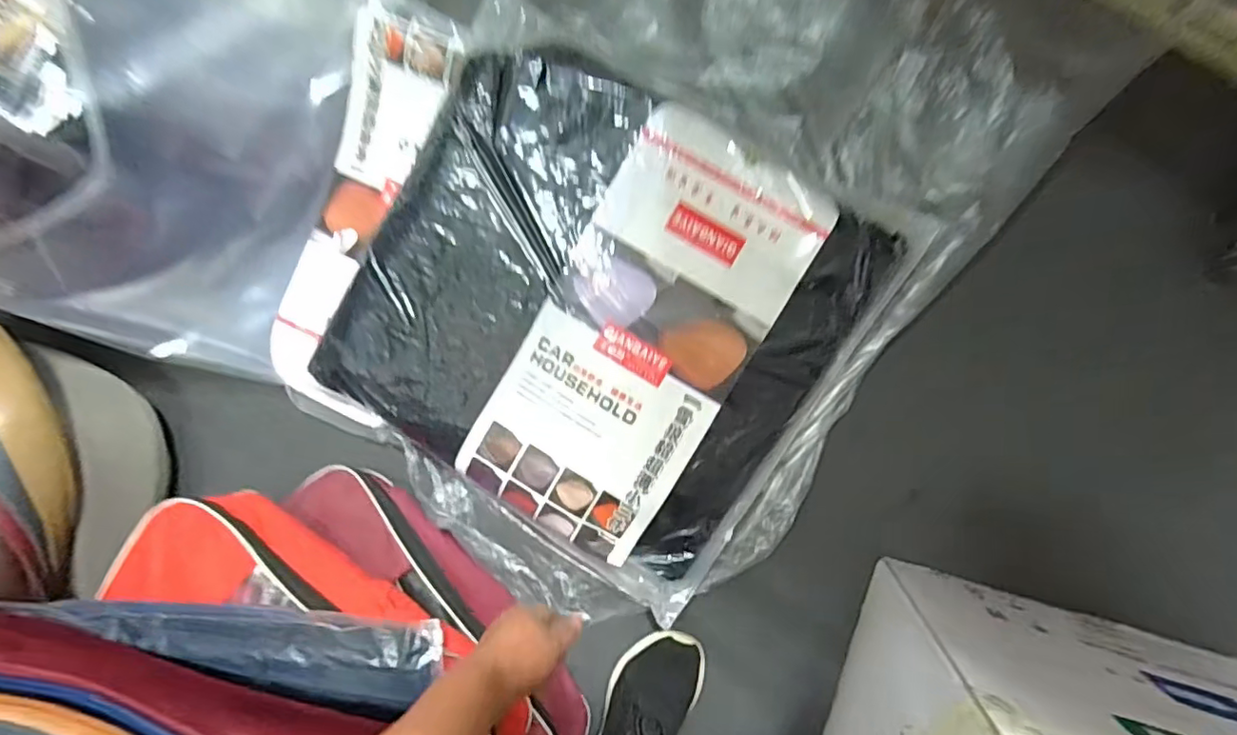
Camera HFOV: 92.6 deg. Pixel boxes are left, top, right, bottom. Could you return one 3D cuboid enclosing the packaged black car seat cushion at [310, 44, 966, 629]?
[{"bbox_3d":[-0.031,-0.024,0.679,0.555,0.057,0.567,34,97,6],"label":"packaged black car seat cushion"}]

